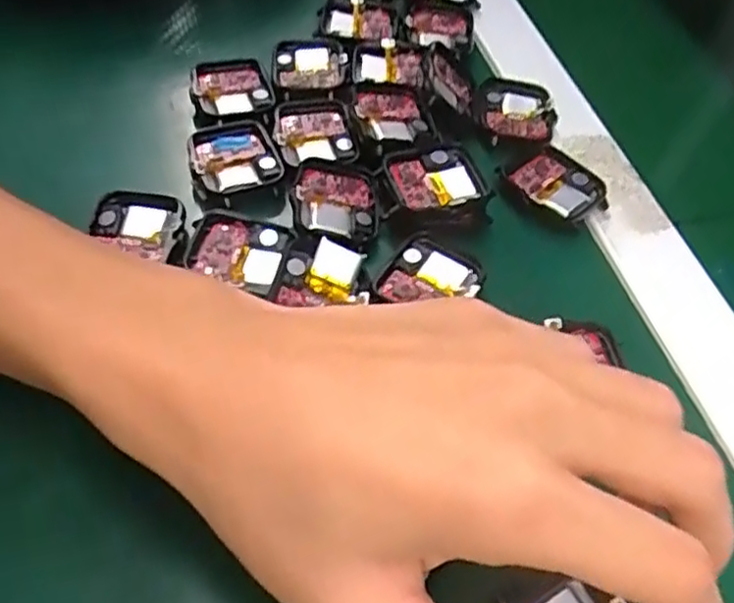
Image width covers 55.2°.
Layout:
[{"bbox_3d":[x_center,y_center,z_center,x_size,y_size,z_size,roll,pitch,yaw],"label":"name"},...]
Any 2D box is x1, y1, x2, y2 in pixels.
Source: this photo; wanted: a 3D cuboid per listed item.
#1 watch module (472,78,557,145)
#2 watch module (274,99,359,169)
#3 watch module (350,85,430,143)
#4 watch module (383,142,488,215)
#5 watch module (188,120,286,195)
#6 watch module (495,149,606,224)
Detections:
[{"bbox_3d":[0.074,-0.097,0.352,0.040,0.009,0.048,10,53,1],"label":"watch module"},{"bbox_3d":[-0.025,-0.079,0.325,0.036,0.009,0.045,-10,56,-14],"label":"watch module"},{"bbox_3d":[0.010,-0.089,0.328,0.034,0.009,0.041,-8,55,-13],"label":"watch module"},{"bbox_3d":[0.031,-0.054,0.306,0.043,0.011,0.034,-14,57,-17],"label":"watch module"},{"bbox_3d":[-0.059,-0.065,0.311,0.037,0.010,0.038,-16,57,-18],"label":"watch module"},{"bbox_3d":[0.086,-0.053,0.323,0.038,0.008,0.039,-25,60,-23],"label":"watch module"}]

